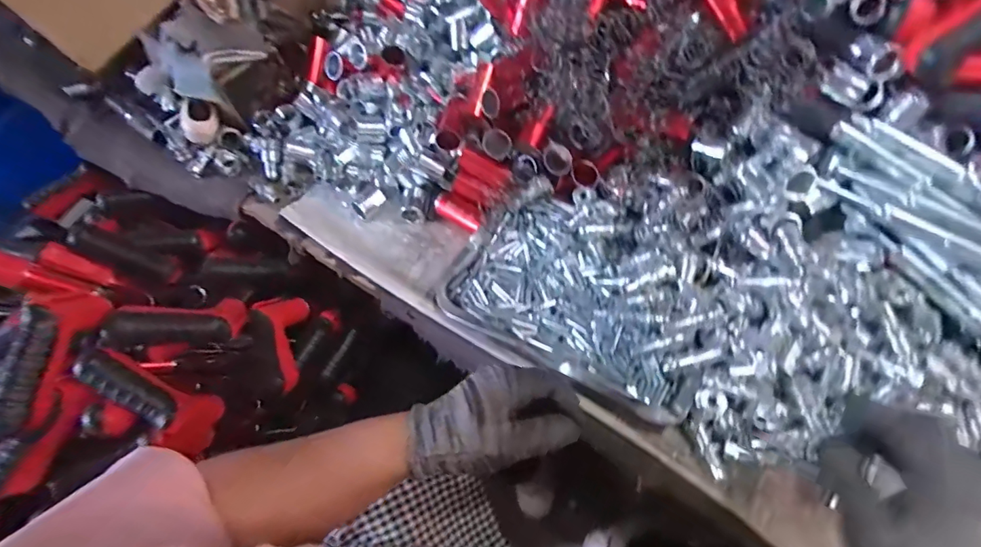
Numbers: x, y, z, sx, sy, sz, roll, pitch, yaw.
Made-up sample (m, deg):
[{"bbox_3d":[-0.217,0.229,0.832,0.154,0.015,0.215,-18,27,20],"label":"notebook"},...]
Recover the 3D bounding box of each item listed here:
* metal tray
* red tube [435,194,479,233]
[{"bbox_3d":[0.088,0.018,0.475,0.247,0.046,0.164,28,66,19],"label":"metal tray"},{"bbox_3d":[-0.038,-0.068,0.543,0.060,0.017,0.018,33,67,21],"label":"red tube"}]

